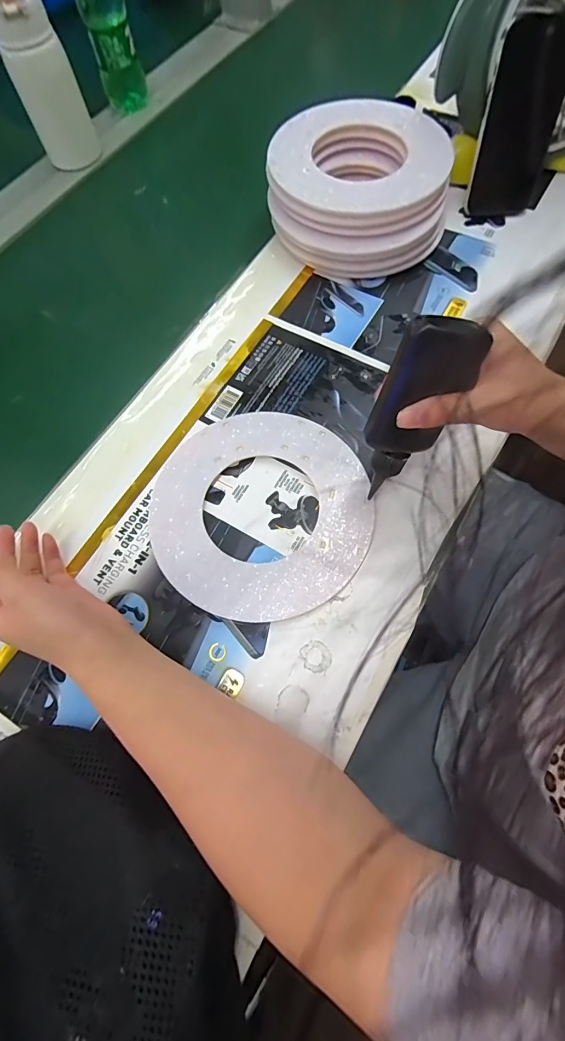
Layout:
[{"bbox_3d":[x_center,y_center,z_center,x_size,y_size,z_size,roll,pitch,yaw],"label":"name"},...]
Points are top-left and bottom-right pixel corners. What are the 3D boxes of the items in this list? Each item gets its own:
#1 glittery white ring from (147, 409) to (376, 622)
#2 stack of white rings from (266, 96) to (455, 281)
[{"bbox_3d":[-0.020,-0.012,0.358,0.192,0.007,0.190,-1,69,2],"label":"glittery white ring"},{"bbox_3d":[0.085,-0.373,0.460,0.196,0.072,0.192,7,69,6],"label":"stack of white rings"}]

